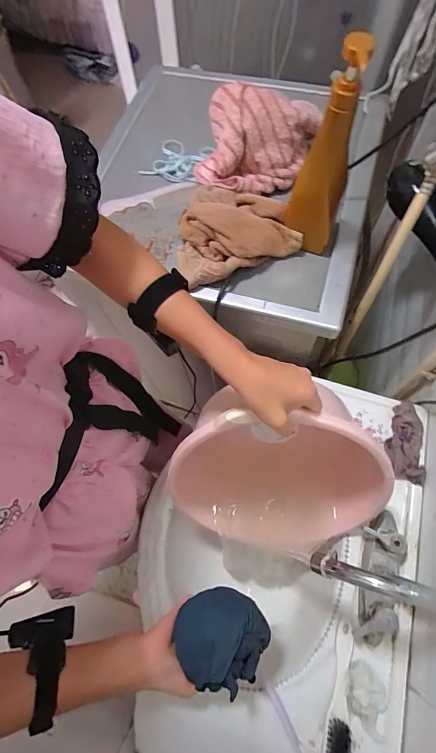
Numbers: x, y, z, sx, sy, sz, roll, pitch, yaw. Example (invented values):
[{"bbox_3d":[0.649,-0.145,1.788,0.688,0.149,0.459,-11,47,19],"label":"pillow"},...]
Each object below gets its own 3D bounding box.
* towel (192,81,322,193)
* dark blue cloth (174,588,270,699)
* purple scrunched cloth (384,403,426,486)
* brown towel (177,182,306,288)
[{"bbox_3d":[0.079,-0.438,0.651,0.223,0.130,0.140,-23,67,-7],"label":"towel"},{"bbox_3d":[0.007,0.330,0.449,0.110,0.050,0.105,-25,67,-8],"label":"dark blue cloth"},{"bbox_3d":[0.324,0.112,0.623,0.064,0.029,0.143,6,67,6],"label":"purple scrunched cloth"},{"bbox_3d":[0.016,-0.265,0.628,0.206,0.062,0.176,-21,67,-6],"label":"brown towel"}]

